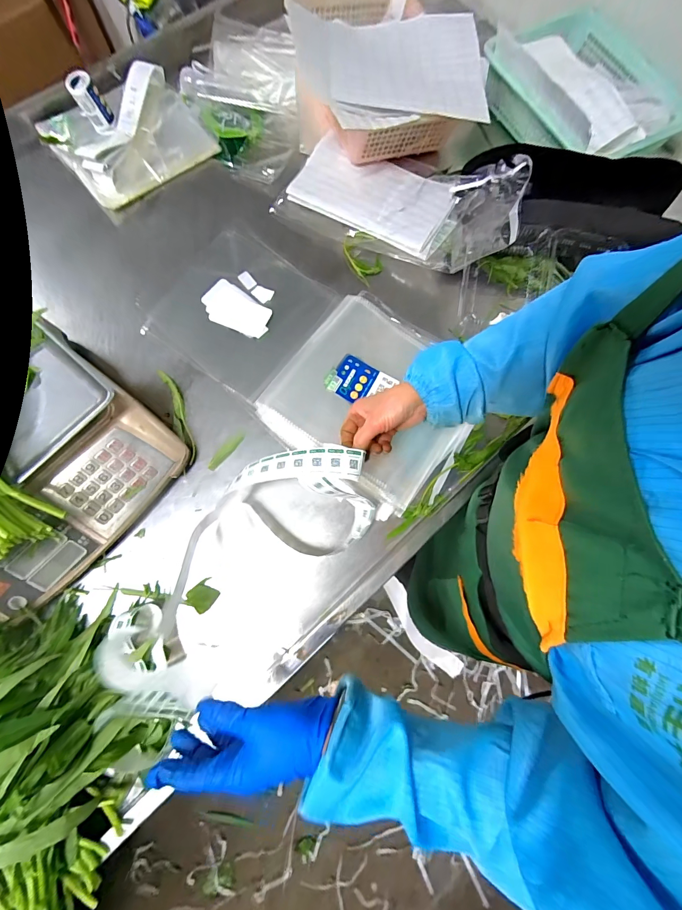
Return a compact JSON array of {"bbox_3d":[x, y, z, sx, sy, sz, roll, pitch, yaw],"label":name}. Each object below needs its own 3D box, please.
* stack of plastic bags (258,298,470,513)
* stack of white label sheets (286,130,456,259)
[{"bbox_3d":[0.055,-0.106,0.588,0.328,0.030,0.299,32,76,9],"label":"stack of plastic bags"},{"bbox_3d":[0.064,-0.535,0.702,0.310,0.019,0.196,29,76,8],"label":"stack of white label sheets"}]

